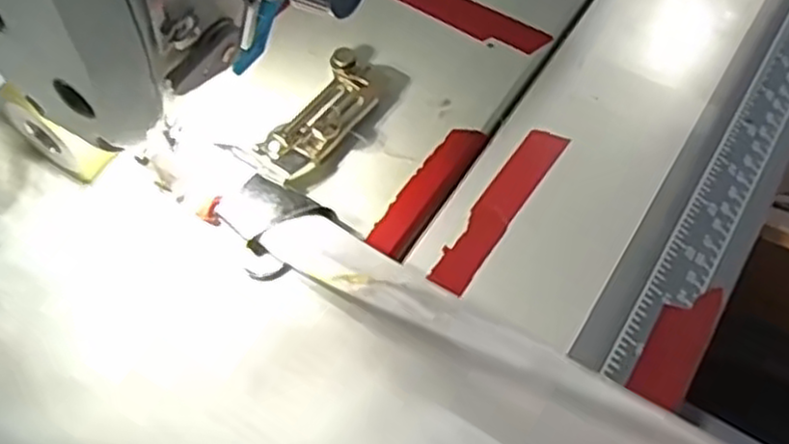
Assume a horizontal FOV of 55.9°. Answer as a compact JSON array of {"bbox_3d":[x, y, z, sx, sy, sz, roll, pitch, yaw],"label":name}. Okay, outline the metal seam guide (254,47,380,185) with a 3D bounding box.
[{"bbox_3d":[-0.032,-0.048,0.338,0.033,0.011,0.076,26,61,19],"label":"metal seam guide"}]

